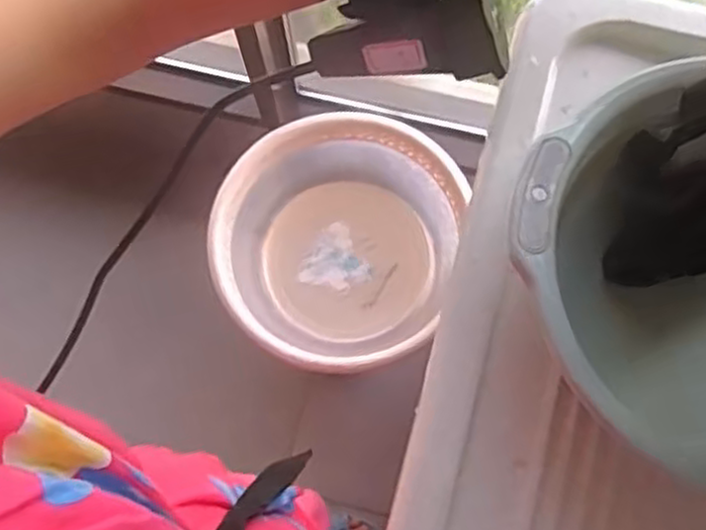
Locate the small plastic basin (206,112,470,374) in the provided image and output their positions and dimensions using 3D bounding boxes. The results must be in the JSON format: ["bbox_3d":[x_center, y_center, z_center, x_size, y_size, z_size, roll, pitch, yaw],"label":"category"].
[{"bbox_3d":[-0.025,-0.024,1.098,0.333,0.145,0.355,0,74,1],"label":"small plastic basin"}]

